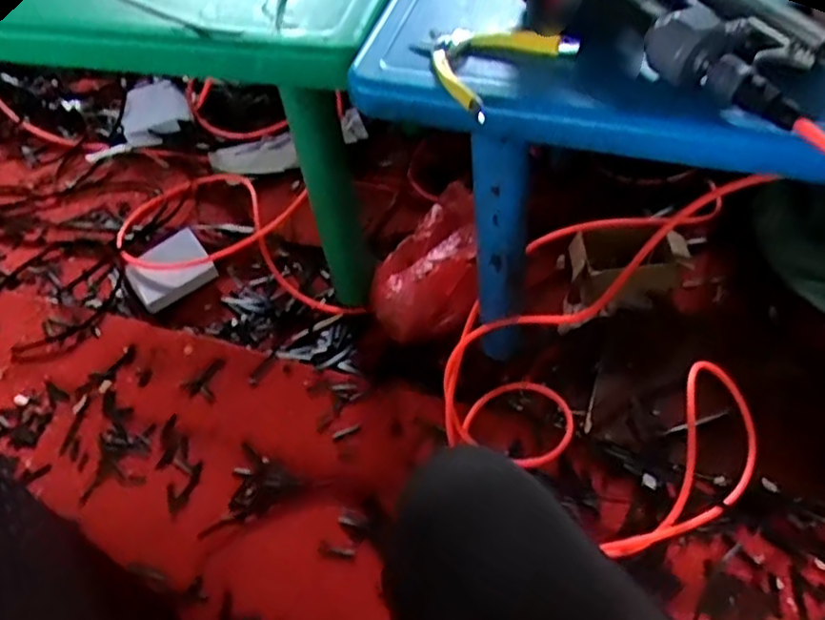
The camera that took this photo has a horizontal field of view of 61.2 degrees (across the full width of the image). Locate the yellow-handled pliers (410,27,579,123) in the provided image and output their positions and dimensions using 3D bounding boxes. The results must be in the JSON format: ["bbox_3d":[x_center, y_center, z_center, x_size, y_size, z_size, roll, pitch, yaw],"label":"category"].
[{"bbox_3d":[0.055,-0.218,0.589,0.122,0.024,0.117,-35,56,-22],"label":"yellow-handled pliers"}]

